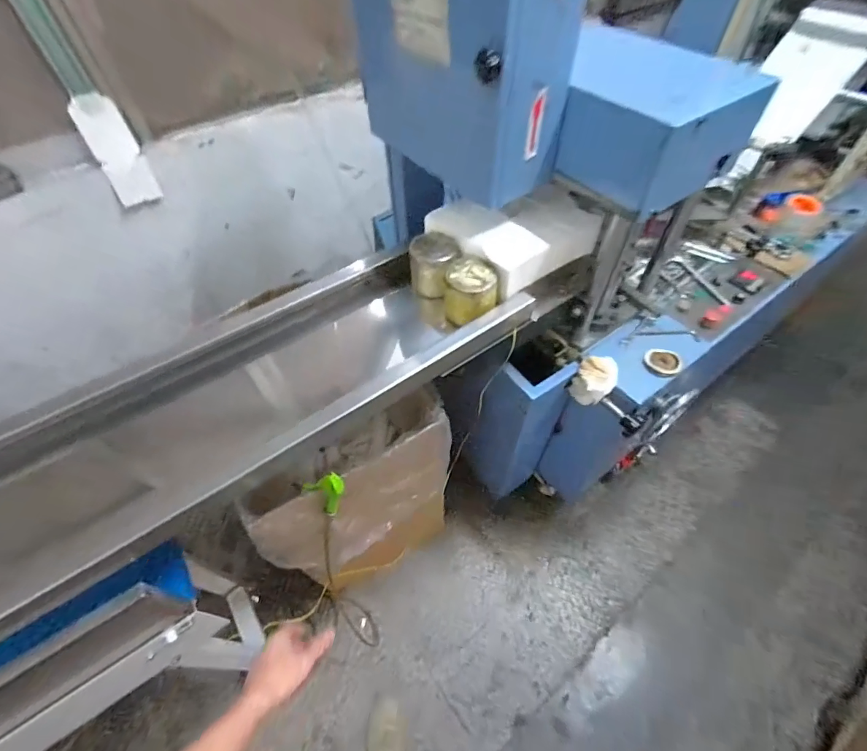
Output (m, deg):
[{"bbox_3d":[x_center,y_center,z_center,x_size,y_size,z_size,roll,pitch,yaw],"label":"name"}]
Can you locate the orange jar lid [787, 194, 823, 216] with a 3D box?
[{"bbox_3d":[1.105,-0.508,1.222,0.084,0.018,0.078,-1,59,2],"label":"orange jar lid"}]

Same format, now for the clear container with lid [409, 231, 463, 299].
[{"bbox_3d":[0.002,-0.220,0.832,0.101,0.094,0.101,16,55,15],"label":"clear container with lid"}]

